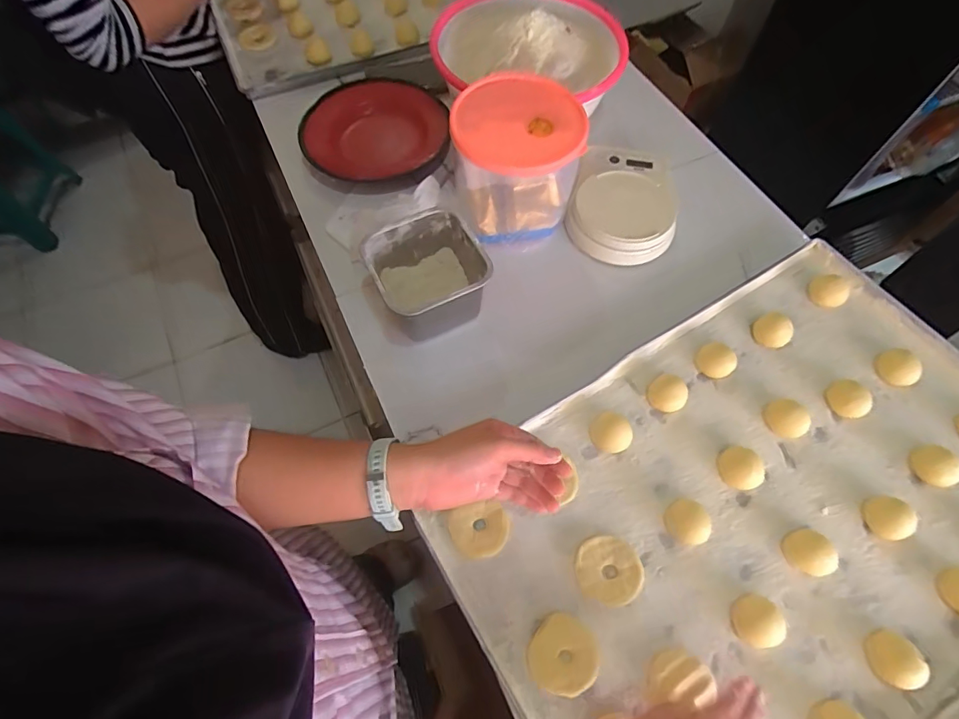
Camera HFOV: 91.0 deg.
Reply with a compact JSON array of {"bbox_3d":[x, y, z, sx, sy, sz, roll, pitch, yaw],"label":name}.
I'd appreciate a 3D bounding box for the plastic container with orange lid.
[{"bbox_3d":[0.044,-0.237,0.572,0.138,0.134,0.138,2,64,2],"label":"plastic container with orange lid"}]

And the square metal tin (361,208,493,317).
[{"bbox_3d":[-0.056,-0.088,0.534,0.113,0.094,0.116,-26,67,-12],"label":"square metal tin"}]

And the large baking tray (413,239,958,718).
[{"bbox_3d":[0.289,0.152,0.461,0.593,0.024,0.407,-30,68,-13],"label":"large baking tray"}]

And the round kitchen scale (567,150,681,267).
[{"bbox_3d":[0.191,-0.214,0.621,0.133,0.038,0.191,14,65,7],"label":"round kitchen scale"}]

